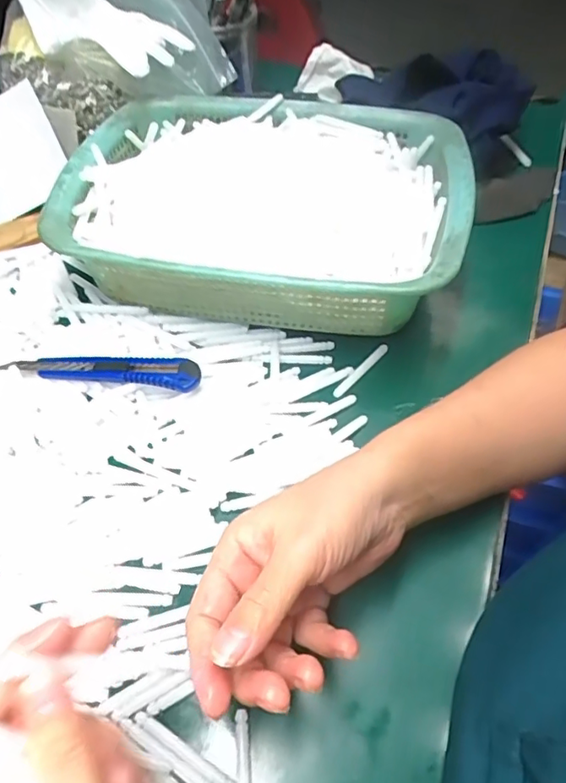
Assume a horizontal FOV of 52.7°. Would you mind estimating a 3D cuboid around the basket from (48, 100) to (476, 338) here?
[{"bbox_3d":[-0.012,-0.139,0.450,0.285,0.083,0.208,9,55,5],"label":"basket"}]

